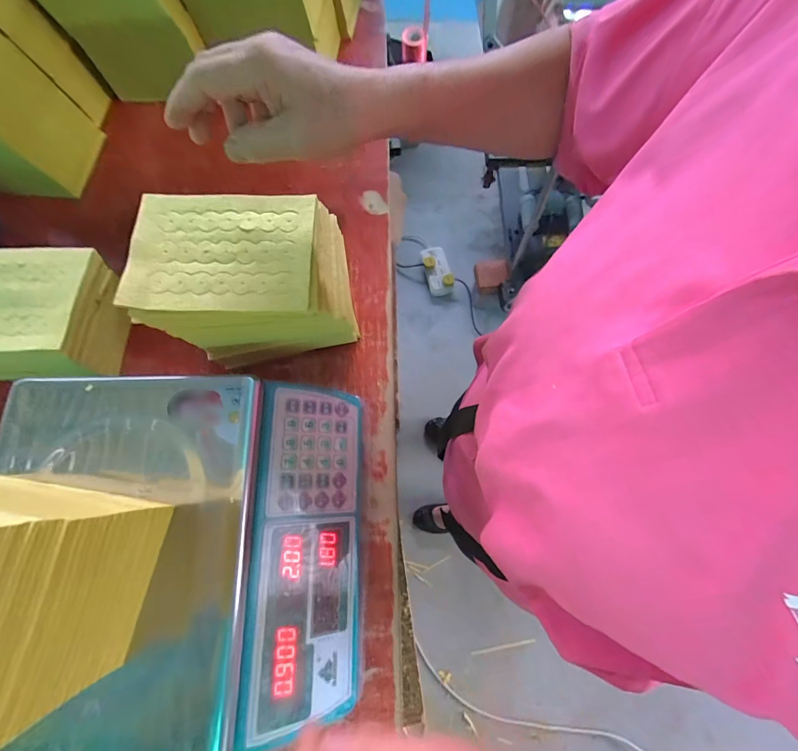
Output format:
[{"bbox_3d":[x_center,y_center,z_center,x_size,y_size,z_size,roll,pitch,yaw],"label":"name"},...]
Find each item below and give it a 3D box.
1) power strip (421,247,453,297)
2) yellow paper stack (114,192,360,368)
[{"bbox_3d":[0.158,-0.434,1.472,0.103,0.032,0.212,-12,75,-4],"label":"power strip"},{"bbox_3d":[-0.145,-0.092,0.377,0.179,0.129,0.120,-2,74,-1],"label":"yellow paper stack"}]

